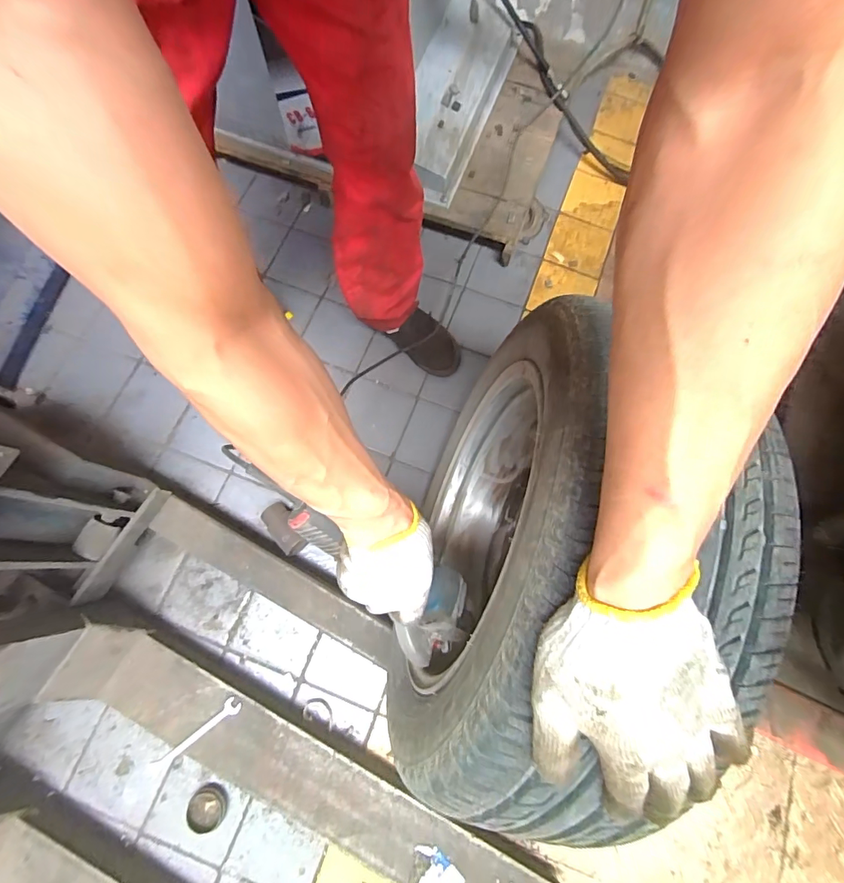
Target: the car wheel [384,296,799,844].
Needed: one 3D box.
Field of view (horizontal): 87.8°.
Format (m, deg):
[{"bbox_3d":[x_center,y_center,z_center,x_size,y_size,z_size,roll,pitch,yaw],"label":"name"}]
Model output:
[{"bbox_3d":[0.138,0.118,0.543,0.249,0.502,0.509,13,73,2],"label":"car wheel"}]

